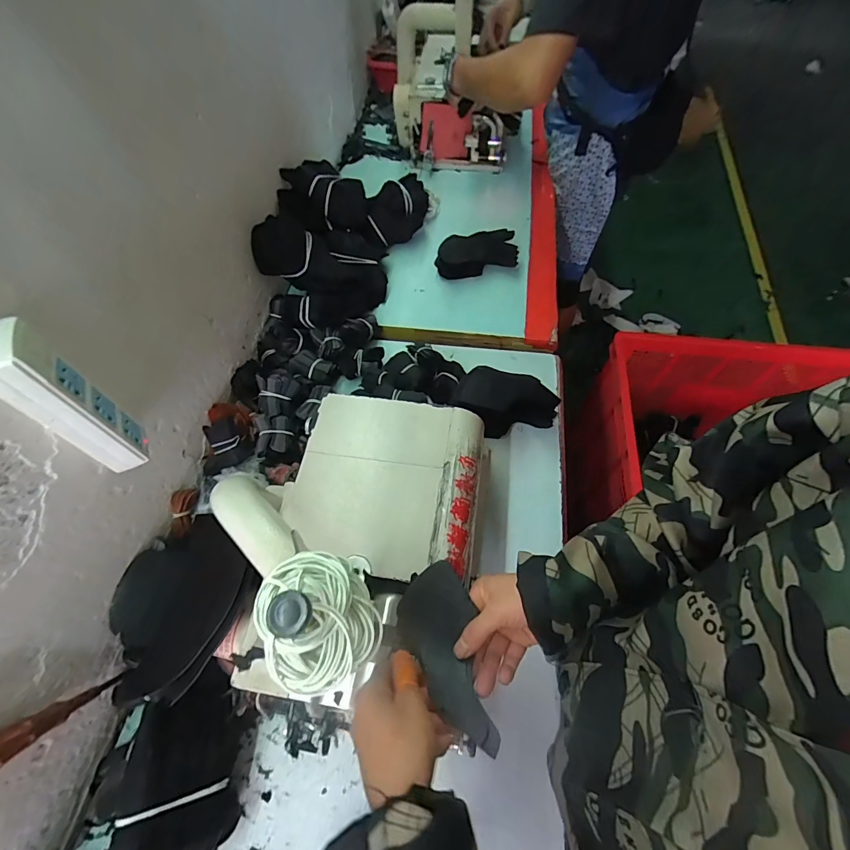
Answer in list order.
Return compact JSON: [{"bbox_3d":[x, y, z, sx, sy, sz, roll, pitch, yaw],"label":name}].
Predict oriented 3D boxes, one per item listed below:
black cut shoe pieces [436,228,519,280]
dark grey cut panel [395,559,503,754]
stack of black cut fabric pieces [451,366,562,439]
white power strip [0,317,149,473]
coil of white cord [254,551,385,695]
[{"bbox_3d":[0.106,-0.353,0.821,0.170,0.045,0.089,-13,63,-6],"label":"black cut shoe pieces"},{"bbox_3d":[0.014,0.213,0.380,0.076,0.010,0.152,-16,53,8],"label":"dark grey cut panel"},{"bbox_3d":[0.126,-0.031,0.642,0.153,0.091,0.078,11,63,6],"label":"stack of black cut fabric pieces"},{"bbox_3d":[-0.321,-0.020,0.364,0.038,0.163,0.062,-24,65,-11],"label":"white power strip"},{"bbox_3d":[-0.064,0.110,0.232,0.063,0.025,0.072,-26,65,-12],"label":"coil of white cord"}]

